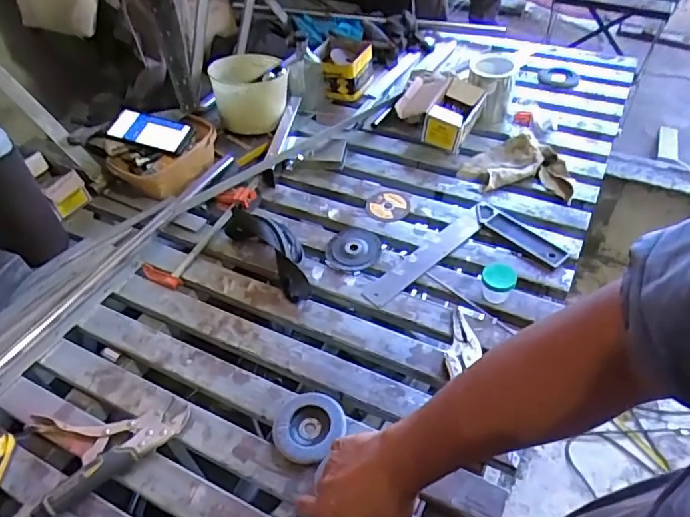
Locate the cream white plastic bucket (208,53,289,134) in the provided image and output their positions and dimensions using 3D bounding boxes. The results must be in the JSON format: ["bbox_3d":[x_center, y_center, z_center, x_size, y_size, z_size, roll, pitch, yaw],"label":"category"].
[{"bbox_3d":[-0.199,-0.362,1.119,0.152,0.109,0.148,-2,48,2],"label":"cream white plastic bucket"}]

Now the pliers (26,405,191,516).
[{"bbox_3d":[-0.309,0.245,0.682,0.208,0.028,0.145,-15,48,-9],"label":"pliers"}]

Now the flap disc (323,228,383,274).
[{"bbox_3d":[0.014,-0.019,0.914,0.093,0.011,0.100,-2,48,2],"label":"flap disc"}]

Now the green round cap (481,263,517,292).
[{"bbox_3d":[0.235,0.027,0.796,0.051,0.013,0.050,-2,48,2],"label":"green round cap"}]

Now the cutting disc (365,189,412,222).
[{"bbox_3d":[0.081,-0.103,0.989,0.083,0.006,0.084,-2,48,2],"label":"cutting disc"}]

